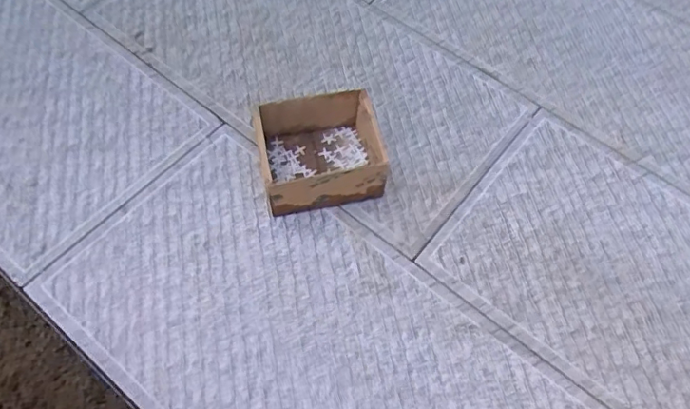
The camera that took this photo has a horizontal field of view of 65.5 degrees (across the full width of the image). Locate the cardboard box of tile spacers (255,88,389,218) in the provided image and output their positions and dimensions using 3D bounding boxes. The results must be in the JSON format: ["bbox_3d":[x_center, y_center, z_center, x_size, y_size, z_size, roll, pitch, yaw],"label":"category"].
[{"bbox_3d":[-0.030,-0.062,0.641,0.139,0.070,0.119,-12,62,-9],"label":"cardboard box of tile spacers"}]

